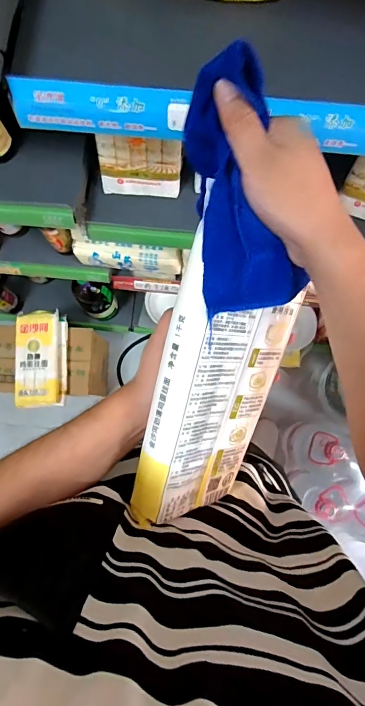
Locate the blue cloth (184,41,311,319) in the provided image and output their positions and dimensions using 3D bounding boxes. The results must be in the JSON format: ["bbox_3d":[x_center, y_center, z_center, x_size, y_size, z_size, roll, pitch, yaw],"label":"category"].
[{"bbox_3d":[0.042,-0.110,0.266,0.075,0.041,0.159,-12,101,-2],"label":"blue cloth"}]

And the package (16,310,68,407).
[{"bbox_3d":[-0.411,0.015,1.114,0.140,0.058,0.277,-2,80,0],"label":"package"}]

